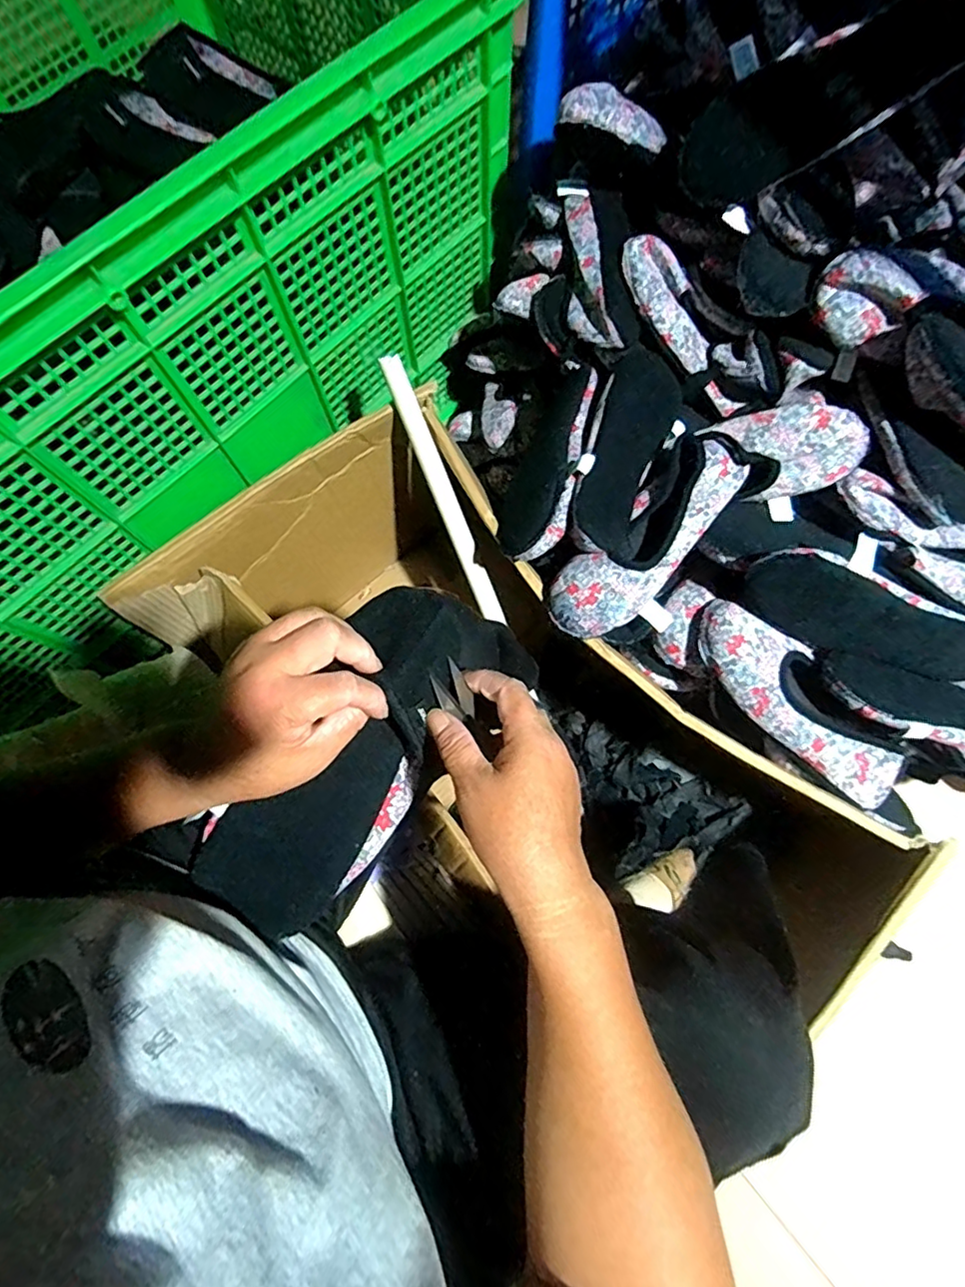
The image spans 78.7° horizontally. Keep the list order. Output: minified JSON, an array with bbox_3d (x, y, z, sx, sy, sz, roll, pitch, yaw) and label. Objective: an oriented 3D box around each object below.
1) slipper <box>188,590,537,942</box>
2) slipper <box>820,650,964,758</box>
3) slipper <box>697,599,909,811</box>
[{"bbox_3d":[-0.089,0.077,0.384,0.103,0.055,0.241,37,91,11],"label":"slipper"},{"bbox_3d":[0.479,0.074,0.629,0.258,0.049,0.077,17,74,-12],"label":"slipper"},{"bbox_3d":[0.330,0.057,0.613,0.249,0.053,0.093,39,78,11],"label":"slipper"}]

